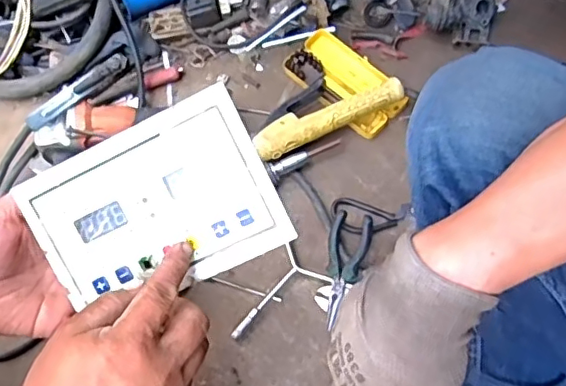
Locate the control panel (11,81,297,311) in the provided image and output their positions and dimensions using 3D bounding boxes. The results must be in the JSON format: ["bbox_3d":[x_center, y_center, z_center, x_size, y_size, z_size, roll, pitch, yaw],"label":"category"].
[{"bbox_3d":[-0.092,0.011,0.406,0.166,0.009,0.122,-25,94,6],"label":"control panel"}]

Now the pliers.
[{"bbox_3d":[0.090,0.101,0.764,0.060,0.018,0.153,-3,70,21],"label":"pliers"}]

